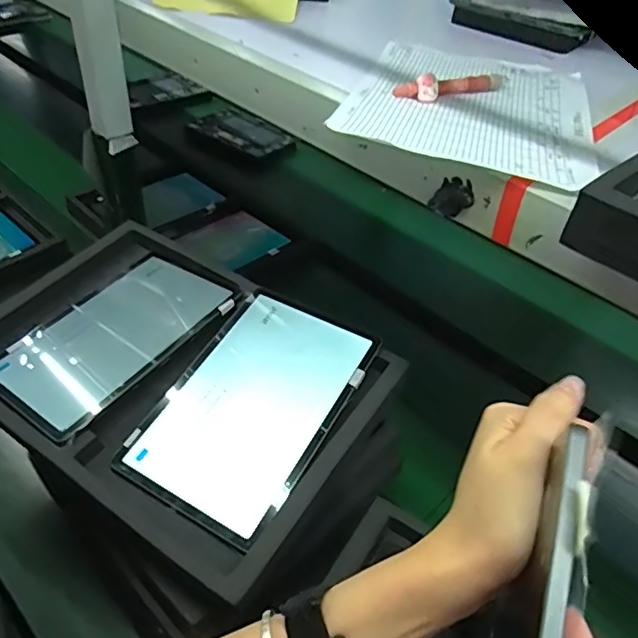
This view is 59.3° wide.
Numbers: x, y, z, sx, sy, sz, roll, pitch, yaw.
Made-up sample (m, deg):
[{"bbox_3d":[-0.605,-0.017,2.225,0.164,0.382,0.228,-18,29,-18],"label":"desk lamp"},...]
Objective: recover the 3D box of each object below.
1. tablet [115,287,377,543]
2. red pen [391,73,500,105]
[{"bbox_3d":[-0.066,0.082,0.569,0.163,0.011,0.252,24,59,20],"label":"tablet"},{"bbox_3d":[0.127,-0.222,0.528,0.121,0.021,0.020,-17,46,-24],"label":"red pen"}]

